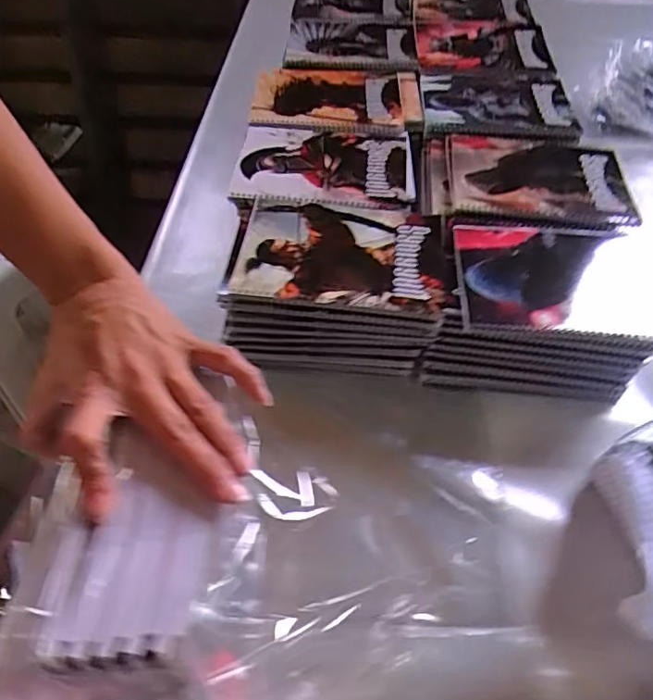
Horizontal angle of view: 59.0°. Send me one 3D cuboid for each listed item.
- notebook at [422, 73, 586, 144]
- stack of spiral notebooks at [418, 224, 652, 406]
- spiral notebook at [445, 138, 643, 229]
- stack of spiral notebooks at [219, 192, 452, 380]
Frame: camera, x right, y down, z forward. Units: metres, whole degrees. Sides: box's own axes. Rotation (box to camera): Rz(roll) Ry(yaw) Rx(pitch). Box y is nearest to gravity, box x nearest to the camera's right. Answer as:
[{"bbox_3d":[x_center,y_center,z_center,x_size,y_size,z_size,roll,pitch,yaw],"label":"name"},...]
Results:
[{"bbox_3d":[0.237,-0.339,0.799,0.207,0.013,0.168,4,50,4],"label":"notebook"},{"bbox_3d":[0.219,-0.049,0.594,0.227,0.107,0.159,3,49,3],"label":"stack of spiral notebooks"},{"bbox_3d":[0.251,-0.206,0.687,0.206,0.013,0.166,5,50,5],"label":"spiral notebook"},{"bbox_3d":[0.011,-0.074,0.615,0.225,0.096,0.178,-1,49,0],"label":"stack of spiral notebooks"}]

